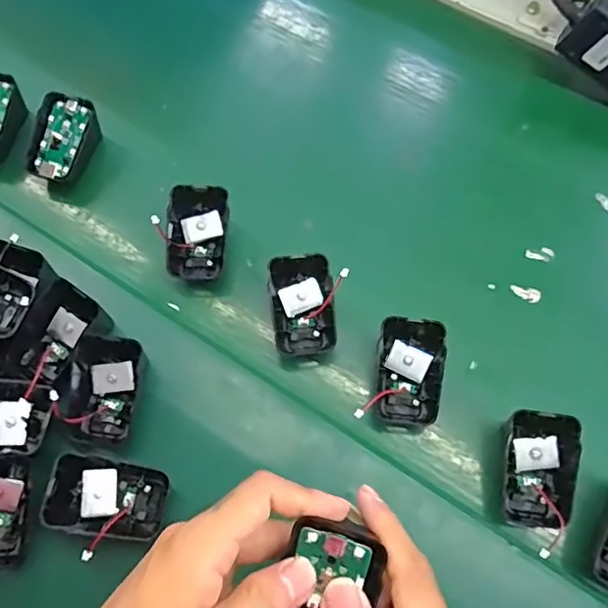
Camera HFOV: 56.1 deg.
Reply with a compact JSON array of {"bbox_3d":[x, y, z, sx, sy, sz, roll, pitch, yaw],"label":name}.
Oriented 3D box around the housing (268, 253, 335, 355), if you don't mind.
[{"bbox_3d":[-0.001,0.002,0.405,0.043,0.023,0.070,-6,92,-7],"label":"housing"}]

